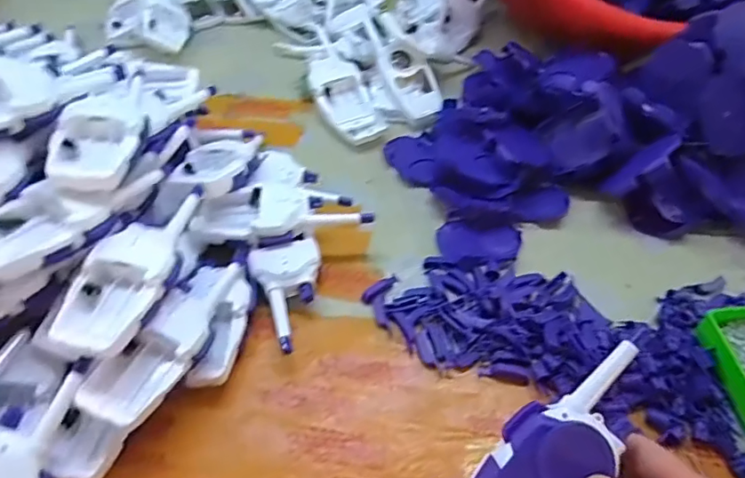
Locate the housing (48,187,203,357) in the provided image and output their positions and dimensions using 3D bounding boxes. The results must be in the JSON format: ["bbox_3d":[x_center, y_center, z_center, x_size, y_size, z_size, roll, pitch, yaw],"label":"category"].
[{"bbox_3d":[-0.186,0.015,0.422,0.063,0.030,0.162,11,51,7],"label":"housing"}]

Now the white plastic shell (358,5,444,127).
[{"bbox_3d":[0.032,-0.227,0.674,0.061,0.052,0.187,-22,74,-19],"label":"white plastic shell"}]

